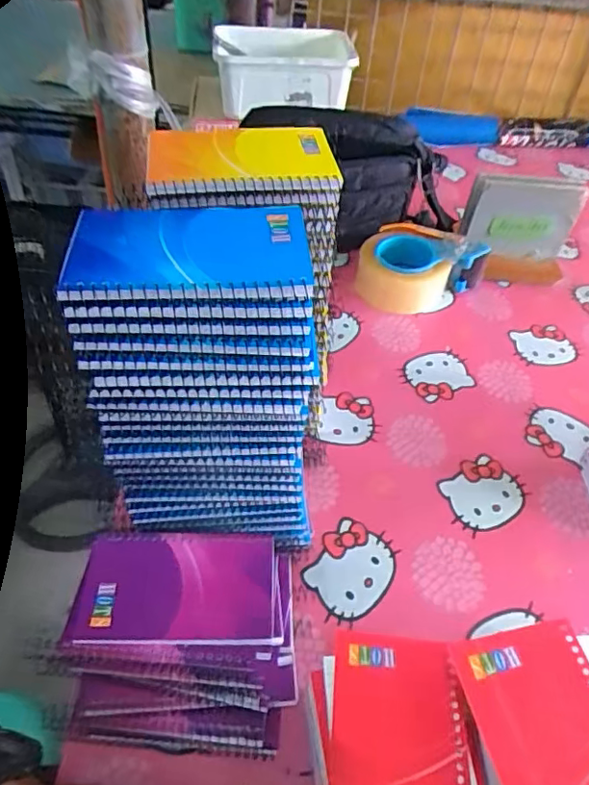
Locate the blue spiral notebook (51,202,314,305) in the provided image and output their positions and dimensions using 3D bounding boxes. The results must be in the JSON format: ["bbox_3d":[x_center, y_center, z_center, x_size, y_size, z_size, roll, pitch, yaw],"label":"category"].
[{"bbox_3d":[-0.058,-0.084,0.313,0.129,0.011,0.088,-1,48,-5],"label":"blue spiral notebook"}]

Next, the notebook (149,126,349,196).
[{"bbox_3d":[-0.039,-0.174,0.400,0.129,0.013,0.100,-4,48,-8],"label":"notebook"}]

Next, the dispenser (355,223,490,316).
[{"bbox_3d":[0.163,-0.166,0.744,0.143,0.060,0.117,22,50,15],"label":"dispenser"}]

